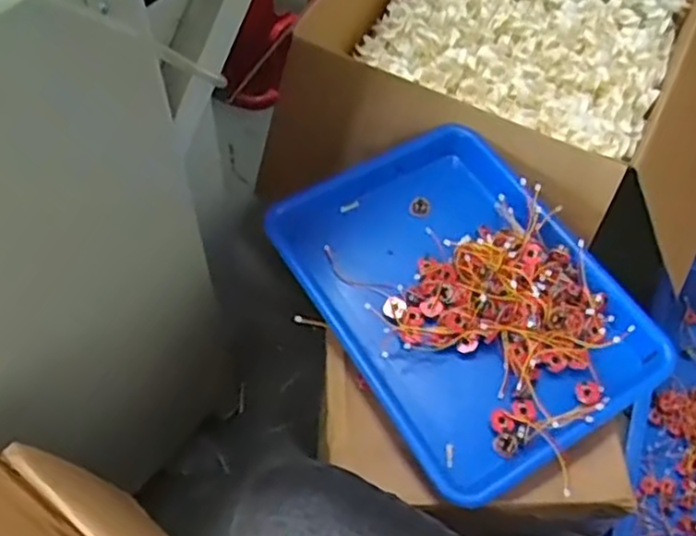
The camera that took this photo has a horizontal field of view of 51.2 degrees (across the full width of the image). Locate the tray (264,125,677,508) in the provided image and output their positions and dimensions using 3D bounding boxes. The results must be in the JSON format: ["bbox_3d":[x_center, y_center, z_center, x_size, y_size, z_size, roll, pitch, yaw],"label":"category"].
[{"bbox_3d":[0.104,0.016,0.675,0.251,0.045,0.341,-27,62,-19],"label":"tray"}]

